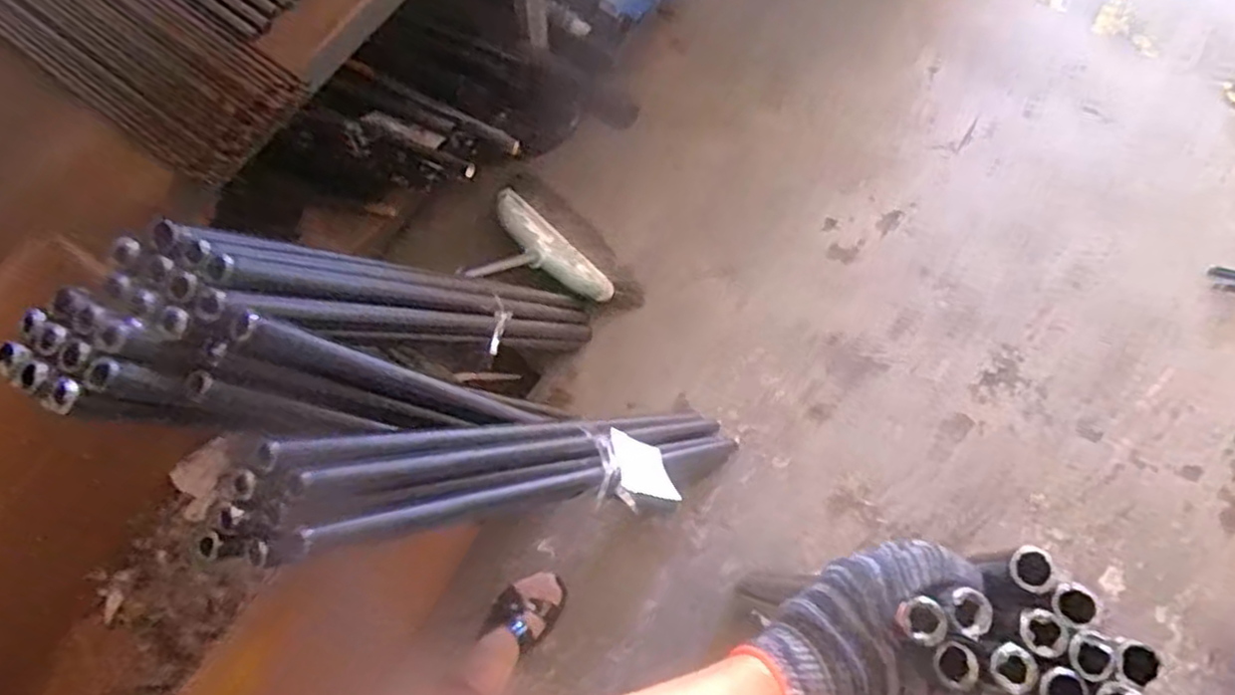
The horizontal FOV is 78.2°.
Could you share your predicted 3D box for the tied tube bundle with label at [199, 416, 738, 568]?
[{"bbox_3d":[-0.045,0.143,0.867,0.083,0.820,0.107,-29,72,27],"label":"tied tube bundle with label"}]

